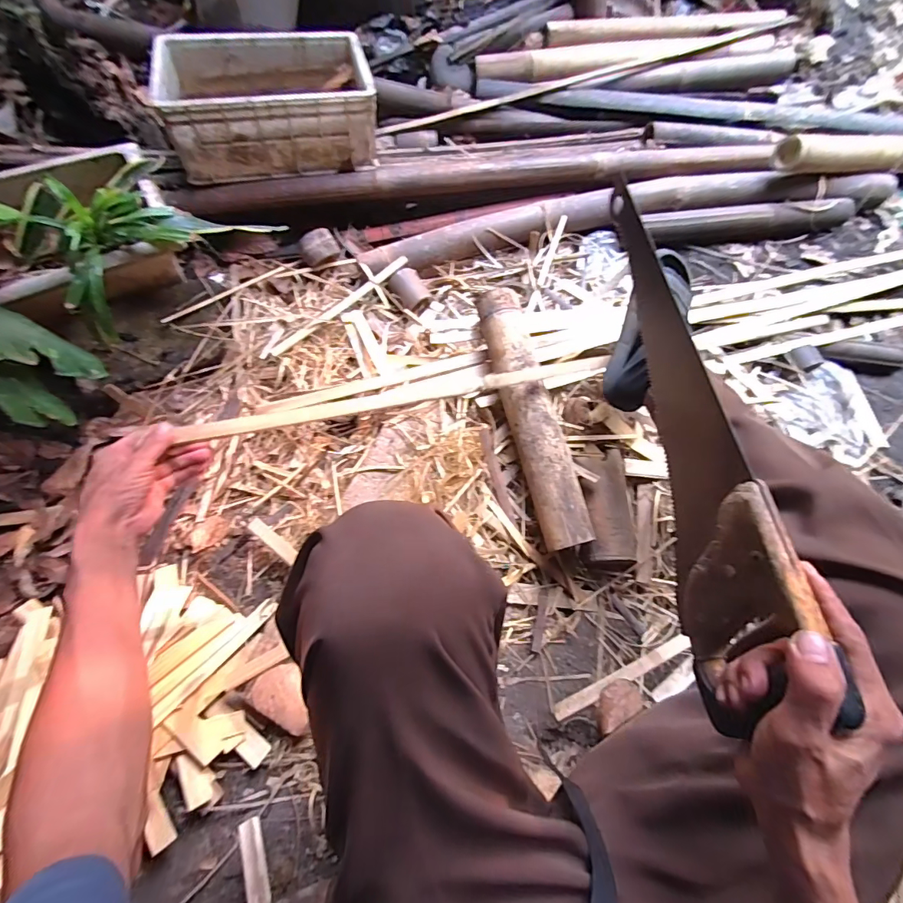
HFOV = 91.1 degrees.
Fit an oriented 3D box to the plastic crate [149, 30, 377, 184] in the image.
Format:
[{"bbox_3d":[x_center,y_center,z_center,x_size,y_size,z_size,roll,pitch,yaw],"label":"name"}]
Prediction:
[{"bbox_3d":[-0.371,-0.733,0.929,0.397,0.139,0.277,-12,64,-7],"label":"plastic crate"}]

